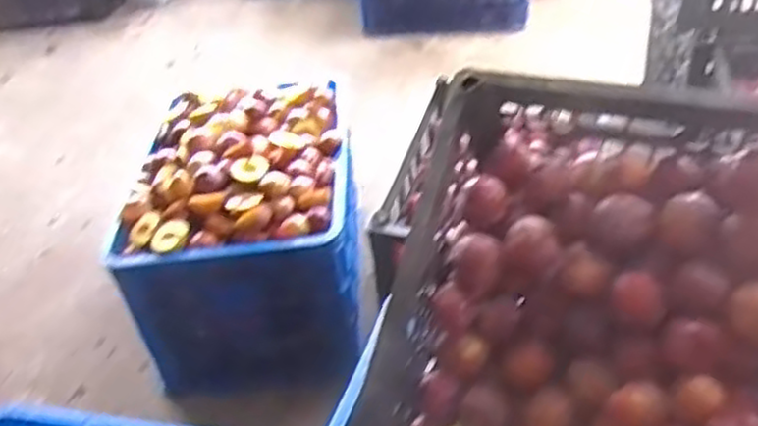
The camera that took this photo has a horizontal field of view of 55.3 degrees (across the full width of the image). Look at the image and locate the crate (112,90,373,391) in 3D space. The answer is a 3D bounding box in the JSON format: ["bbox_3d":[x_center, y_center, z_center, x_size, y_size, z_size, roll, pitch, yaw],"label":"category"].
[{"bbox_3d":[-0.222,0.045,1.312,0.358,0.338,0.421,-7,40,5],"label":"crate"}]

